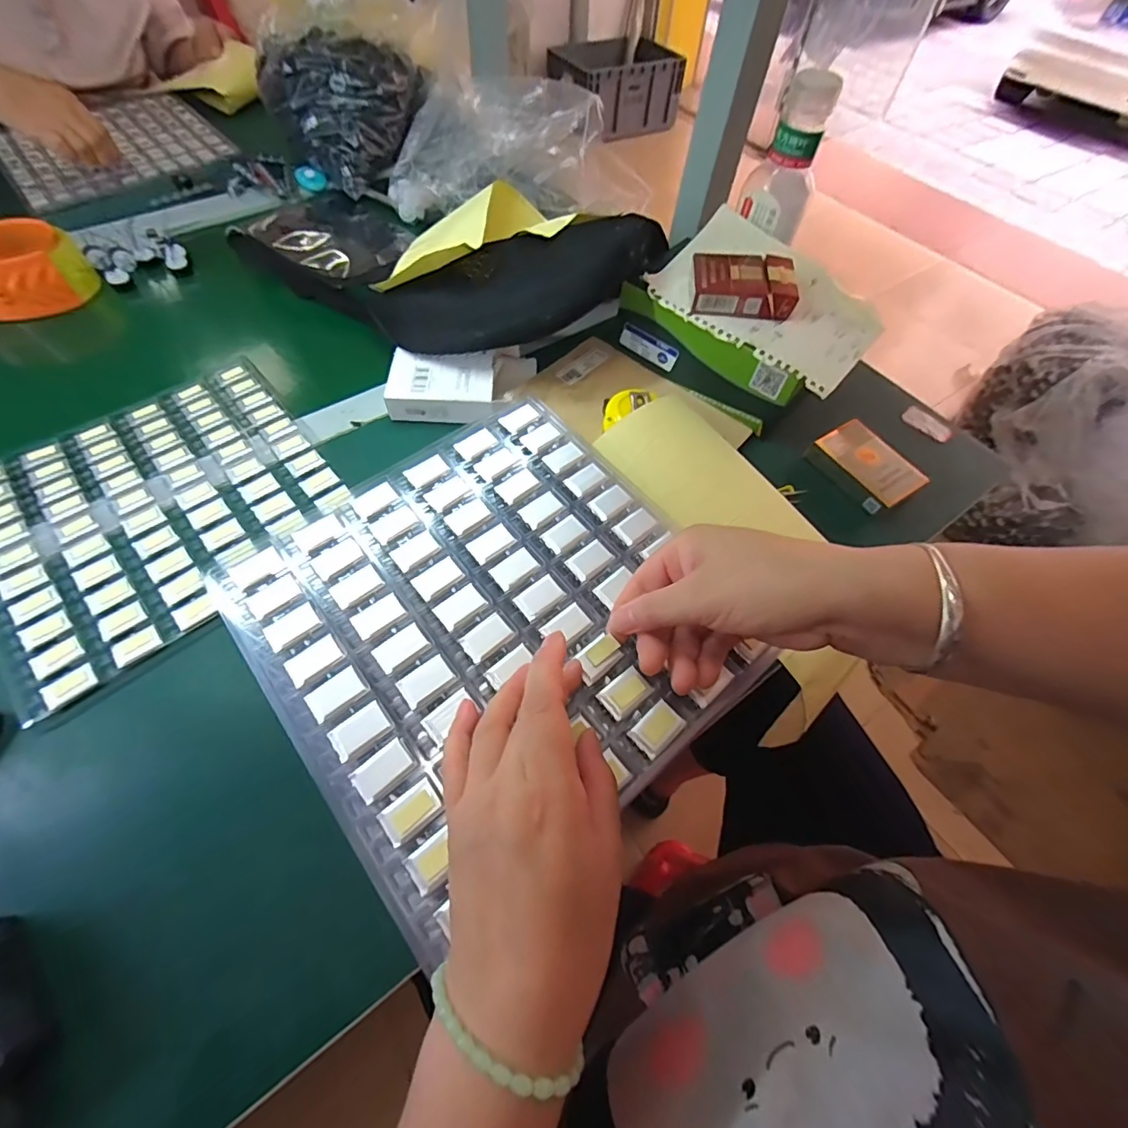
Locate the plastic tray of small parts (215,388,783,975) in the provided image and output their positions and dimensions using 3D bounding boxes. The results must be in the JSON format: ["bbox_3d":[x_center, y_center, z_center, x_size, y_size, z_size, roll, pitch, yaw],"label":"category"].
[{"bbox_3d":[-0.042,0.028,0.310,0.261,0.009,0.265,-36,69,-21],"label":"plastic tray of small parts"}]

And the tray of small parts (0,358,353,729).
[{"bbox_3d":[-0.345,-0.054,0.416,0.258,0.011,0.258,-35,69,-21],"label":"tray of small parts"}]

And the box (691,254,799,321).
[{"bbox_3d":[0.163,-0.257,0.449,0.087,0.027,0.061,7,60,0],"label":"box"}]

